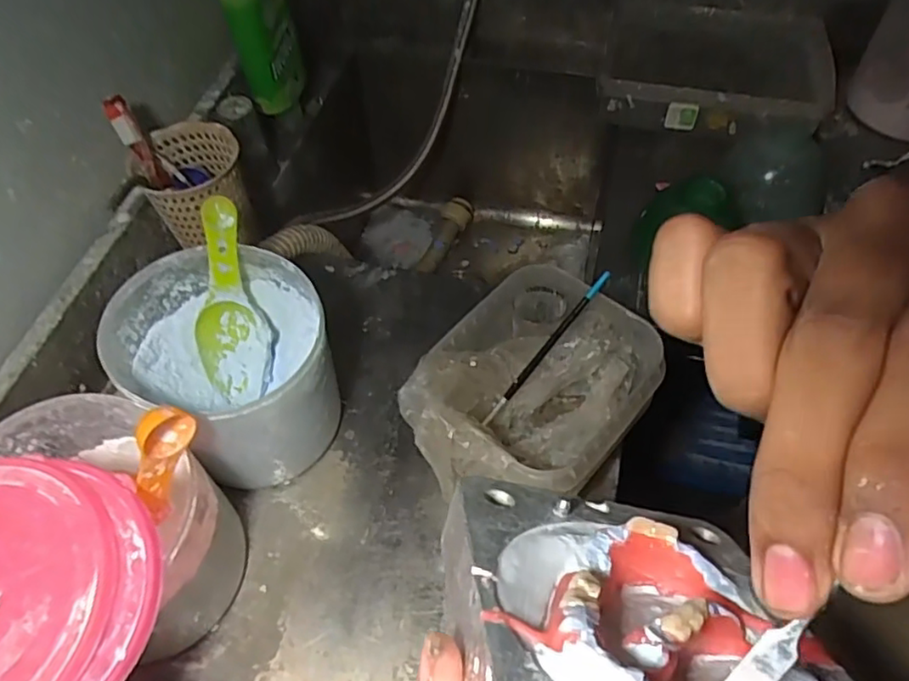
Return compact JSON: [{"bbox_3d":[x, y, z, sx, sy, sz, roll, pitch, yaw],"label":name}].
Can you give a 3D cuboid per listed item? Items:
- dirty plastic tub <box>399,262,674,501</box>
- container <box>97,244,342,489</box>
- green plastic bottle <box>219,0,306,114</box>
[{"bbox_3d":[0.062,0.052,0.526,0.152,0.100,0.193,34,61,23],"label":"dirty plastic tub"},{"bbox_3d":[-0.181,0.029,0.536,0.151,0.154,0.156,0,54,0],"label":"container"},{"bbox_3d":[-0.221,-0.362,0.735,0.069,0.171,0.091,-10,54,-7],"label":"green plastic bottle"}]

